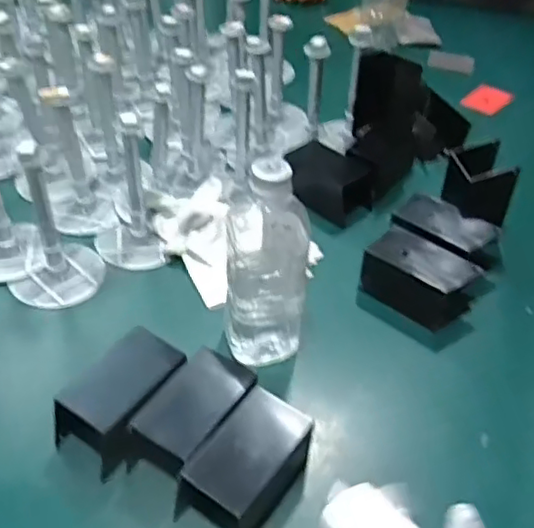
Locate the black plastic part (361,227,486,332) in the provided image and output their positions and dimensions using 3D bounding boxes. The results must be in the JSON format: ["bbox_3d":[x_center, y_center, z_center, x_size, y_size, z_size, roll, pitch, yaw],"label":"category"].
[{"bbox_3d":[0.153,0.012,0.635,0.100,0.066,0.062,33,51,27],"label":"black plastic part"}]

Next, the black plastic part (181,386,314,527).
[{"bbox_3d":[-0.014,0.159,0.468,0.063,0.063,0.089,30,49,25],"label":"black plastic part"}]

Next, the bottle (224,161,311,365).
[{"bbox_3d":[0.002,0.004,0.535,0.067,0.196,0.061,-1,44,-5],"label":"bottle"}]

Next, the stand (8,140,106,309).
[{"bbox_3d":[-0.218,-0.049,0.608,0.096,0.151,0.111,-12,46,-16],"label":"stand"}]

